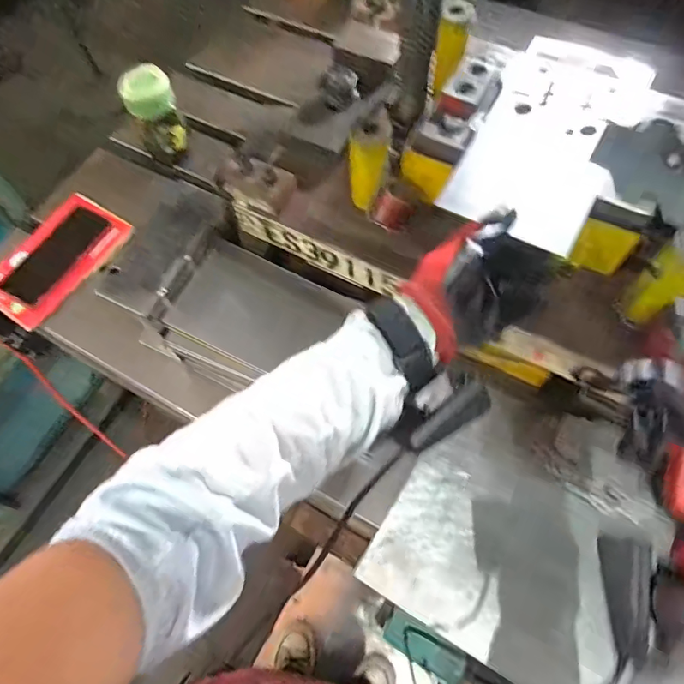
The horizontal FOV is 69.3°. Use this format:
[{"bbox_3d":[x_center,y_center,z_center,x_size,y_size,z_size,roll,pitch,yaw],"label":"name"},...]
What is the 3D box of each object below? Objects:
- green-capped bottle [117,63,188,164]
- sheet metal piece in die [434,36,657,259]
[{"bbox_3d":[-0.265,-0.326,0.710,0.068,0.106,0.062,-25,65,-10],"label":"green-capped bottle"},{"bbox_3d":[0.204,-0.205,0.481,0.126,0.011,0.261,26,71,13],"label":"sheet metal piece in die"}]

